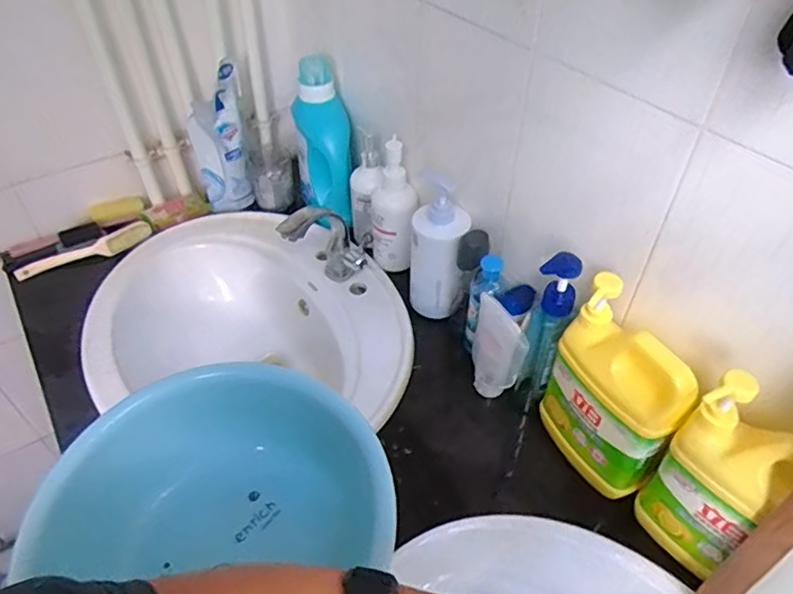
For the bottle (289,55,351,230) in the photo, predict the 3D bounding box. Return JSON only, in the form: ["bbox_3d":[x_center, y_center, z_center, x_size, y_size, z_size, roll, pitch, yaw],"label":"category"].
[{"bbox_3d":[-0.126,-0.255,0.971,0.098,0.254,0.079,-2,45,-2],"label":"bottle"}]

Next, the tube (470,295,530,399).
[{"bbox_3d":[0.126,0.079,0.738,0.030,0.163,0.074,-30,52,-26],"label":"tube"}]

